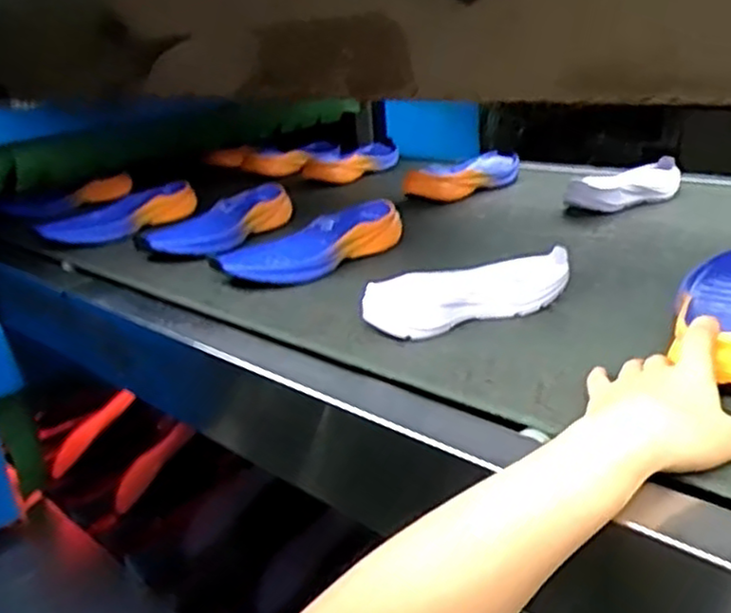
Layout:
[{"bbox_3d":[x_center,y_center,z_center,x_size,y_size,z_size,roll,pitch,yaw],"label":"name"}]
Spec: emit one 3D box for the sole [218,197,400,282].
[{"bbox_3d":[-0.058,-0.065,0.808,0.070,0.044,0.245,13,28,40],"label":"sole"}]

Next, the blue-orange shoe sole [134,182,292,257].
[{"bbox_3d":[-0.192,-0.101,0.906,0.070,0.049,0.247,11,25,29],"label":"blue-orange shoe sole"}]

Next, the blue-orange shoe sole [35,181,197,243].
[{"bbox_3d":[-0.331,-0.121,0.966,0.065,0.045,0.216,15,28,37],"label":"blue-orange shoe sole"}]

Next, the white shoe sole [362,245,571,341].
[{"bbox_3d":[0.096,-0.011,0.639,0.205,0.038,0.064,-14,22,-22],"label":"white shoe sole"}]

